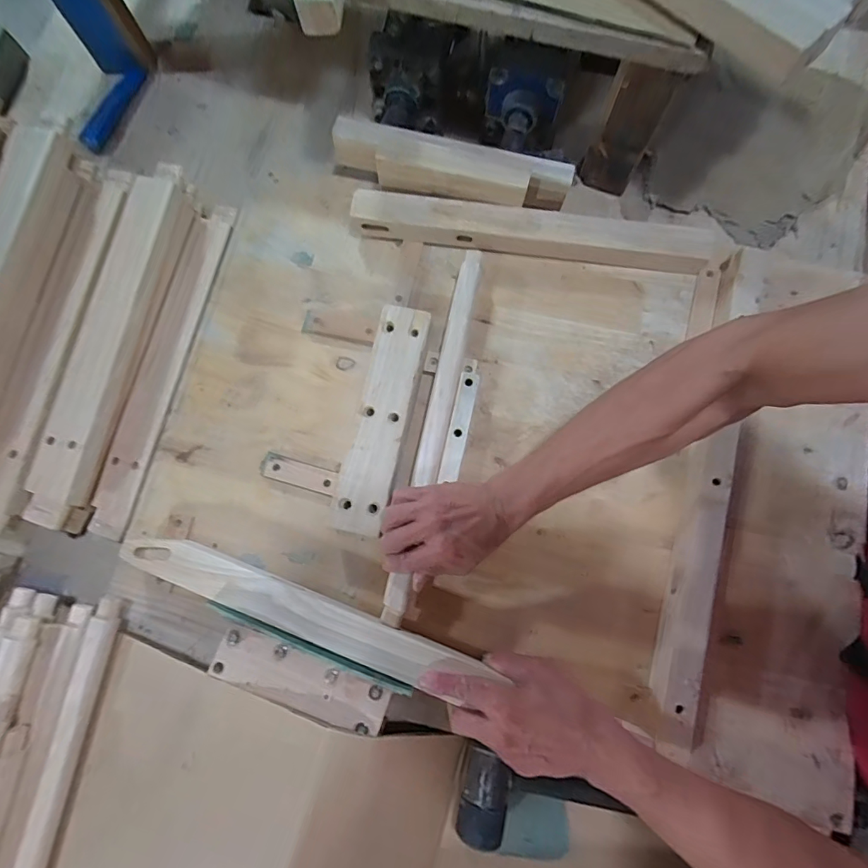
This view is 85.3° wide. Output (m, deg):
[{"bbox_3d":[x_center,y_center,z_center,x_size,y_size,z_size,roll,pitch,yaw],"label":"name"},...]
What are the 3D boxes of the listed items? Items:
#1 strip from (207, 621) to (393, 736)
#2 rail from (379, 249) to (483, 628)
[{"bbox_3d":[-0.127,0.236,0.451,0.168,0.012,0.049,21,79,6],"label":"strip"},{"bbox_3d":[0.002,-0.009,0.521,0.028,0.020,0.420,12,79,4],"label":"rail"}]

